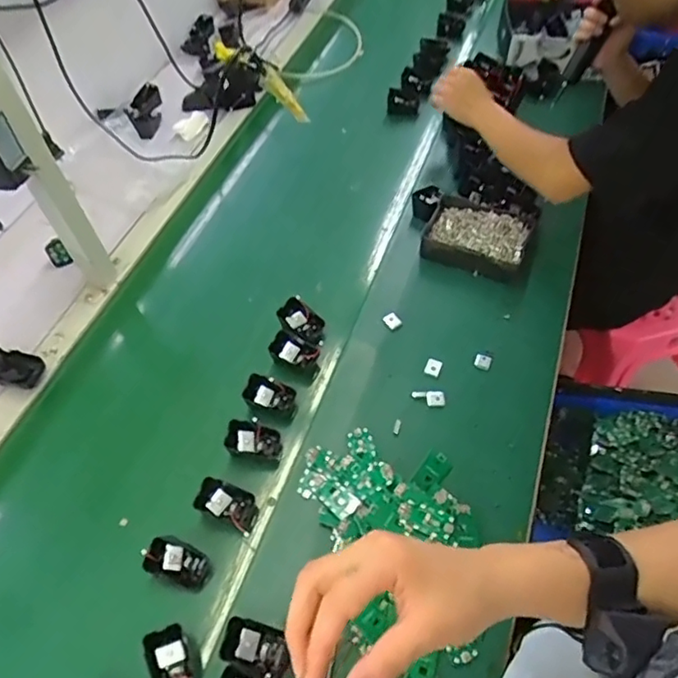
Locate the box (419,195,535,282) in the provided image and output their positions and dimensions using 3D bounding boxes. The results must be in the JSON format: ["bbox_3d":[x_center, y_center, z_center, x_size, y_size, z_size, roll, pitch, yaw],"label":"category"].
[{"bbox_3d":[0.226,-0.173,0.955,0.161,0.048,0.135,20,59,13],"label":"box"}]

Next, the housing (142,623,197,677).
[{"bbox_3d":[-0.177,0.339,0.618,0.044,0.027,0.066,-24,55,-12],"label":"housing"}]

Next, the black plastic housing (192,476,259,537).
[{"bbox_3d":[-0.134,0.202,0.725,0.080,0.029,0.045,32,72,-3],"label":"black plastic housing"}]

